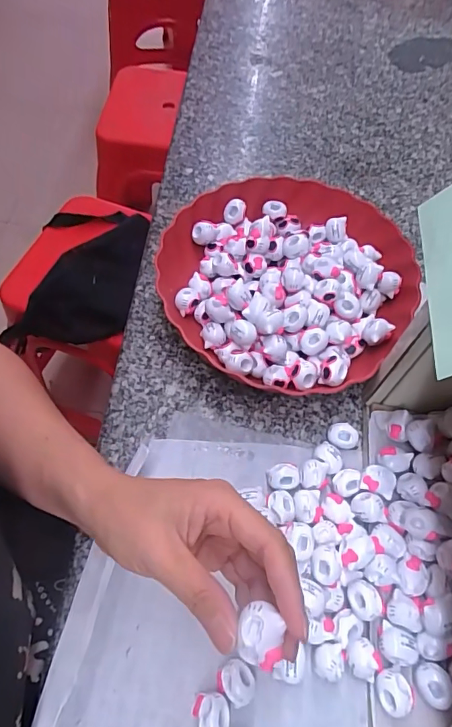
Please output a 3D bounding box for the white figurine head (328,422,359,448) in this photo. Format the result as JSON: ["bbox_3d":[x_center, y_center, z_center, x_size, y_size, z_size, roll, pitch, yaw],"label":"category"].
[{"bbox_3d":[0.099,0.064,0.402,0.024,0.021,0.020,40,70,17],"label":"white figurine head"}]

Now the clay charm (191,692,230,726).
[{"bbox_3d":[-0.009,0.226,0.299,0.023,0.015,0.024,-7,64,-4],"label":"clay charm"}]

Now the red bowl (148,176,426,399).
[{"bbox_3d":[0.065,-0.088,0.462,0.228,0.051,0.242,0,64,0],"label":"red bowl"}]

